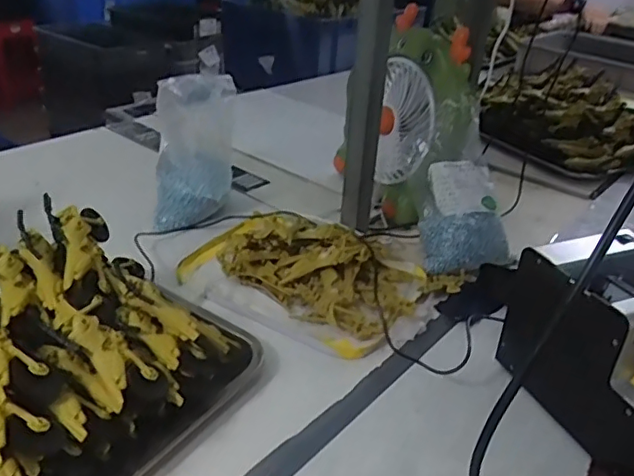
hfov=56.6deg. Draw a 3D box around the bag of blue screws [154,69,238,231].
[{"bbox_3d":[-0.163,-0.107,0.782,0.105,0.206,0.050,-2,30,-13],"label":"bag of blue screws"}]

